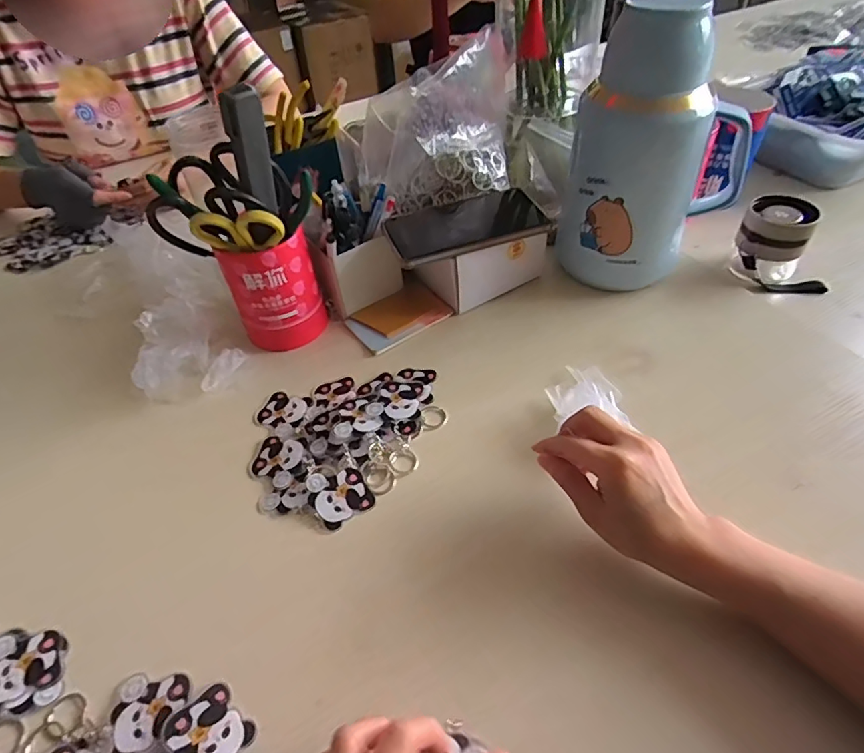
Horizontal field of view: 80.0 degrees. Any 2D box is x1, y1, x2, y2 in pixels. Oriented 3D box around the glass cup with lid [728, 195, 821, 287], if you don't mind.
[{"bbox_3d":[0.375,-0.147,0.573,0.066,0.088,0.065,-3,46,3],"label":"glass cup with lid"}]

